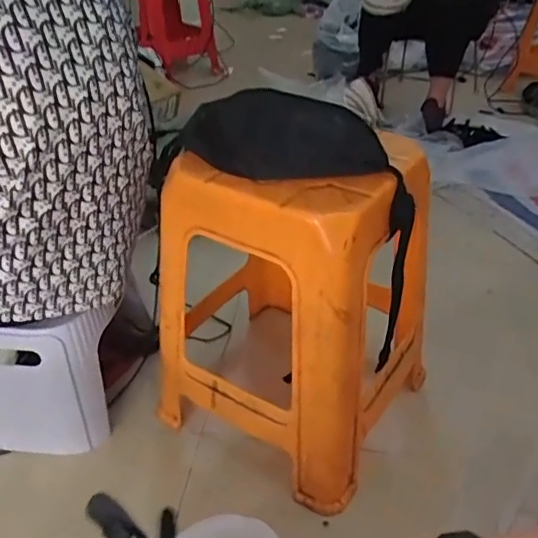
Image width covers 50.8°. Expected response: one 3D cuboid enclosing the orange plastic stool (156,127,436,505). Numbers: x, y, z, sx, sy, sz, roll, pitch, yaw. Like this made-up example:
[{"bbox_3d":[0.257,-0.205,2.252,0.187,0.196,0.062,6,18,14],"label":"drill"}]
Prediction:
[{"bbox_3d":[0.033,0.055,0.876,0.362,0.492,0.293,20,42,23],"label":"orange plastic stool"}]

